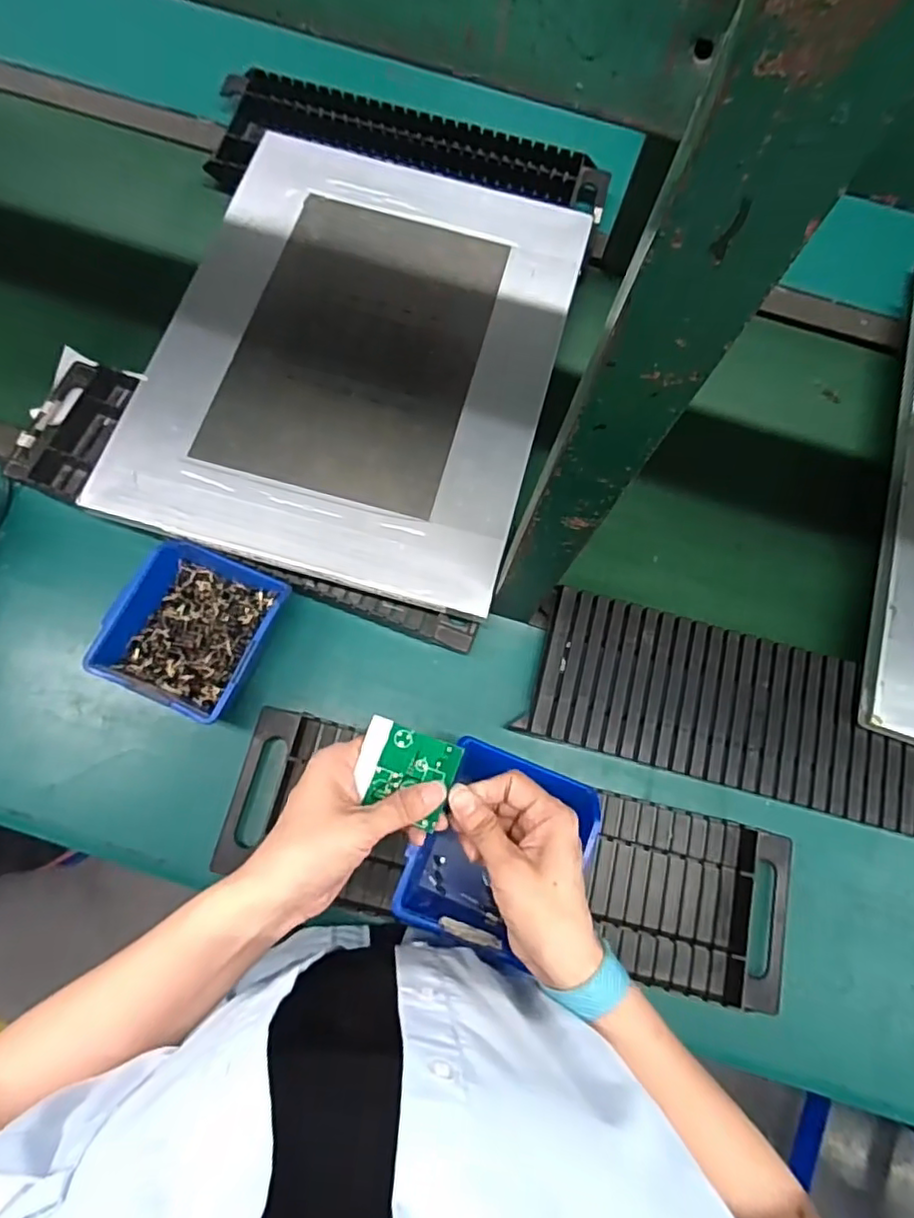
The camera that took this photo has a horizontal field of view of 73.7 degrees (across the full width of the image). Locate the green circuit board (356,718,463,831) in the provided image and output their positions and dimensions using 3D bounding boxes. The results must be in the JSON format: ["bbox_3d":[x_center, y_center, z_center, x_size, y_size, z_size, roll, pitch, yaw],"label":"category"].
[{"bbox_3d":[-0.029,0.093,0.353,0.055,0.007,0.046,17,80,3],"label":"green circuit board"}]

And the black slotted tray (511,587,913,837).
[{"bbox_3d":[0.294,0.104,0.541,0.453,0.032,0.133,15,74,1],"label":"black slotted tray"}]

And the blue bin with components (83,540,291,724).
[{"bbox_3d":[-0.222,0.016,0.518,0.124,0.046,0.132,23,75,2],"label":"blue bin with components"}]

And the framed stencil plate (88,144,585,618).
[{"bbox_3d":[-0.090,-0.256,0.590,0.362,0.017,0.459,15,74,0],"label":"framed stencil plate"}]

